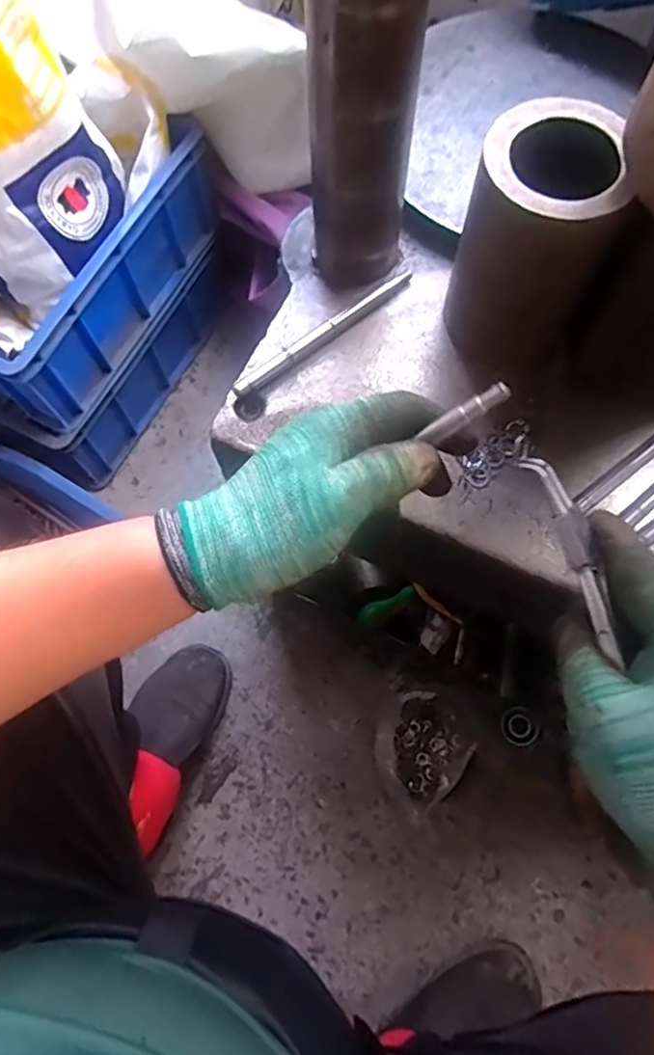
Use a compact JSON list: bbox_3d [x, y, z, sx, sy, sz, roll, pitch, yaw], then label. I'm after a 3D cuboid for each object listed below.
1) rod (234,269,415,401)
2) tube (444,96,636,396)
[{"bbox_3d":[-0.001,-0.144,0.444,0.161,0.008,0.012,-38,75,-12],"label":"rod"},{"bbox_3d":[0.129,-0.172,0.385,0.091,0.139,0.095,0,71,0],"label":"tube"}]

